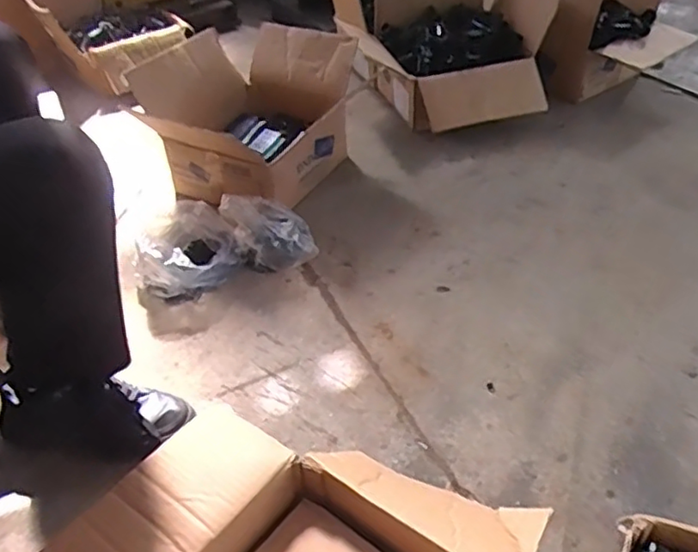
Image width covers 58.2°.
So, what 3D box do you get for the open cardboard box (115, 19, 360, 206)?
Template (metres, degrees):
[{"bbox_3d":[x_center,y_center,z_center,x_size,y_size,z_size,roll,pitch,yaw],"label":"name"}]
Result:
[{"bbox_3d":[-0.230,-0.370,1.431,0.422,0.236,0.449,15,44,22],"label":"open cardboard box"}]

